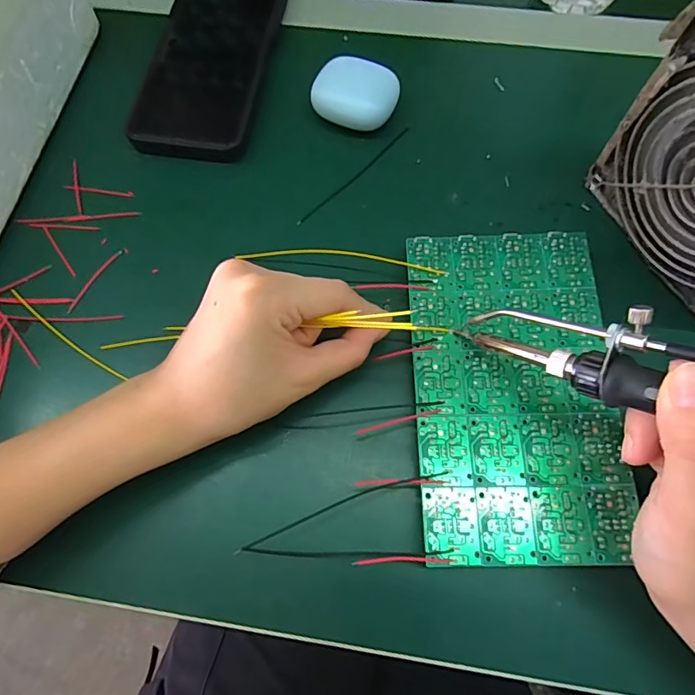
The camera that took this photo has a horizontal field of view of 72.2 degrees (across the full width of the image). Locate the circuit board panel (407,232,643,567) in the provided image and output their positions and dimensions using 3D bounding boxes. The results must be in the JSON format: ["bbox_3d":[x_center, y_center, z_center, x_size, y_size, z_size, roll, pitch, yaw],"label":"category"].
[{"bbox_3d":[0.086,0.020,0.253,0.100,0.016,0.172,-1,69,2],"label":"circuit board panel"}]

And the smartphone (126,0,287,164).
[{"bbox_3d":[-0.094,-0.204,0.338,0.078,0.015,0.165,7,70,5],"label":"smartphone"}]

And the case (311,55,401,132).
[{"bbox_3d":[0.006,-0.168,0.318,0.054,0.026,0.036,11,70,6],"label":"case"}]

